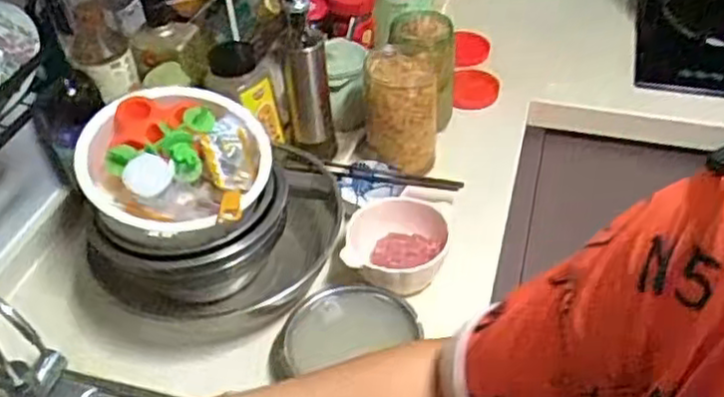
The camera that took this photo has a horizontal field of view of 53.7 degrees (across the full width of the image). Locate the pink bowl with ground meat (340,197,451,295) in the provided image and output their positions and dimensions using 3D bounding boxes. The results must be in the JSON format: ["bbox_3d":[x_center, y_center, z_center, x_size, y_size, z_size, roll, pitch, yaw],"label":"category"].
[{"bbox_3d":[0.043,0.056,0.872,0.123,0.051,0.120,-2,43,2],"label":"pink bowl with ground meat"}]

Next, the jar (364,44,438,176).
[{"bbox_3d":[0.053,-0.120,0.982,0.095,0.143,0.101,-3,43,1],"label":"jar"}]

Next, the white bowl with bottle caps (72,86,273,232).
[{"bbox_3d":[-0.212,-0.040,0.817,0.207,0.080,0.207,6,57,-9],"label":"white bowl with bottle caps"}]

